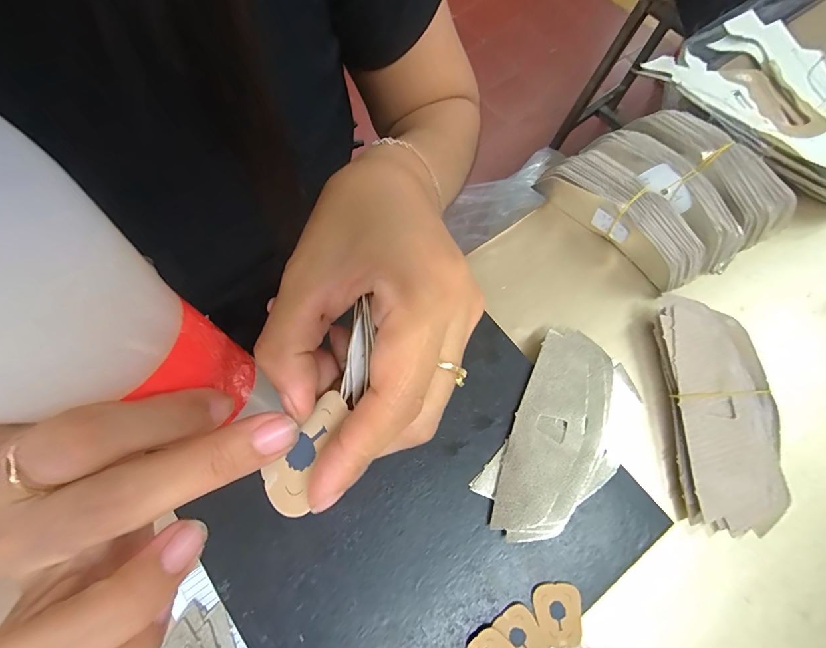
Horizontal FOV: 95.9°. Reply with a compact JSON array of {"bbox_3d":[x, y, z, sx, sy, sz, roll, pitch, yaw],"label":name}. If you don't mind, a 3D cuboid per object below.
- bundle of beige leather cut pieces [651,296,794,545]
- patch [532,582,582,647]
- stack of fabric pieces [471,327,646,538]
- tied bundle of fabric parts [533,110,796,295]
[{"bbox_3d":[0.260,0.074,0.320,0.073,0.030,0.184,1,72,1],"label":"bundle of beige leather cut pieces"},{"bbox_3d":[0.105,0.209,0.268,0.032,0.005,0.037,-4,72,-1],"label":"patch"},{"bbox_3d":[0.125,0.089,0.299,0.092,0.018,0.172,30,75,10],"label":"stack of fabric pieces"},{"bbox_3d":[0.255,-0.131,0.375,0.206,0.052,0.156,41,77,12],"label":"tied bundle of fabric parts"}]

